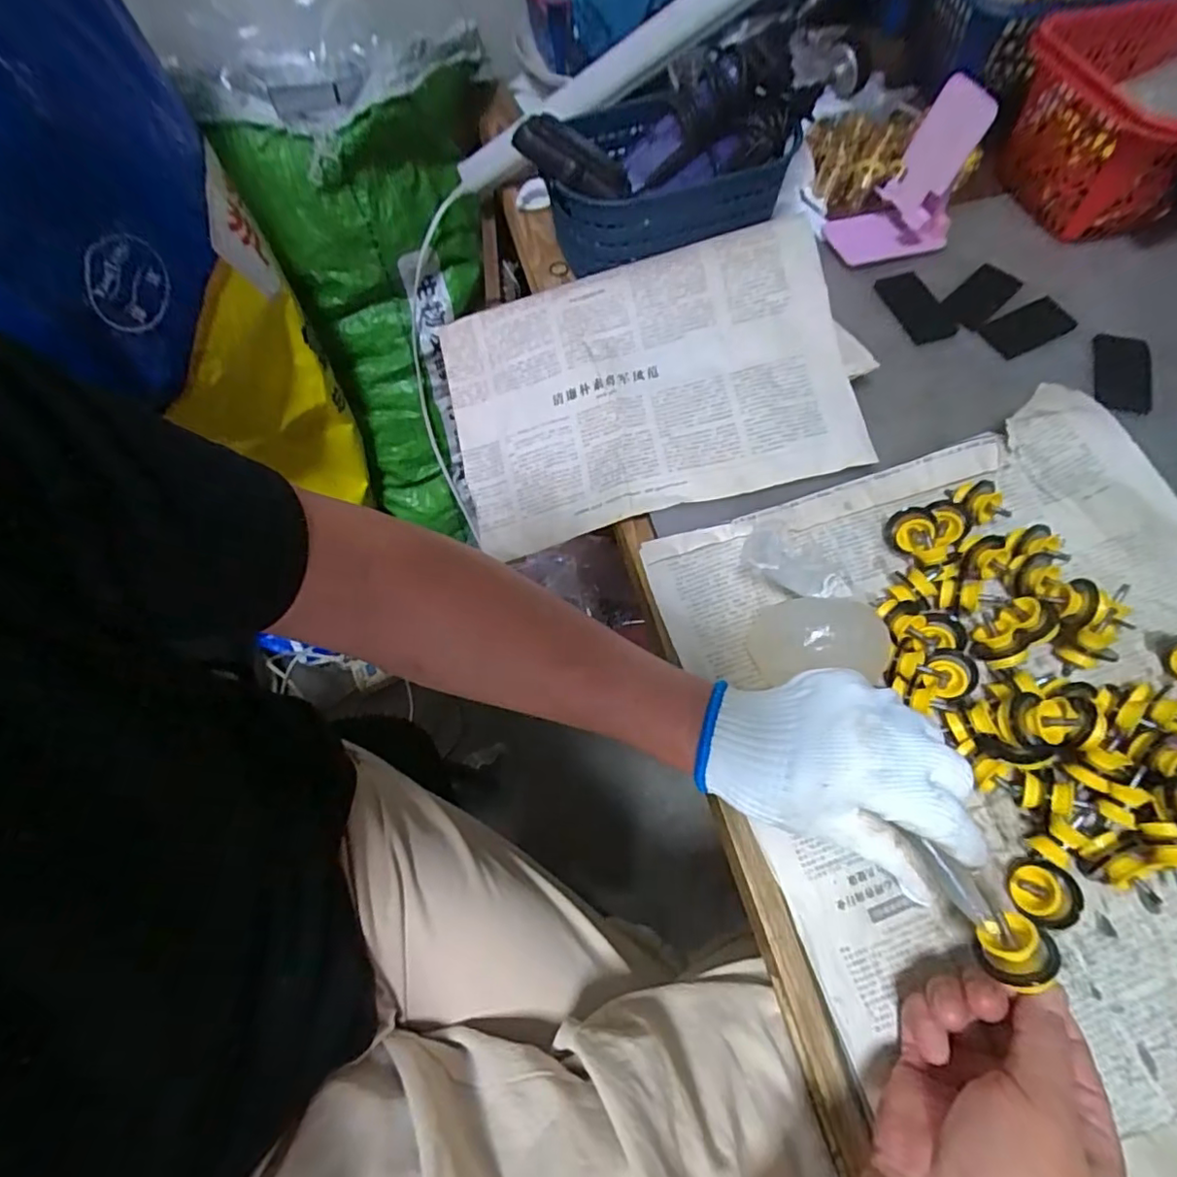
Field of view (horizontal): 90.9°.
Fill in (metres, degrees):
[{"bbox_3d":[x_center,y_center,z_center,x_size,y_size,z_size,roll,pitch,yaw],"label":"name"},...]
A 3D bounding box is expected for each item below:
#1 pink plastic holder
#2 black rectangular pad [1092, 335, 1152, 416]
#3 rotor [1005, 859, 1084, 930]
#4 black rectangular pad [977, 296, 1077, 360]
[{"bbox_3d":[0.289,-0.372,0.523,0.097,0.110,0.077,-18,68,-7],"label":"pink plastic holder"},{"bbox_3d":[0.463,-0.185,0.500,0.046,0.005,0.085,16,68,7],"label":"black rectangular pad"},{"bbox_3d":[0.255,0.173,0.329,0.033,0.027,0.033,-2,67,-1],"label":"rotor"},{"bbox_3d":[0.396,-0.235,0.522,0.090,0.004,0.043,-27,69,-11],"label":"black rectangular pad"}]

